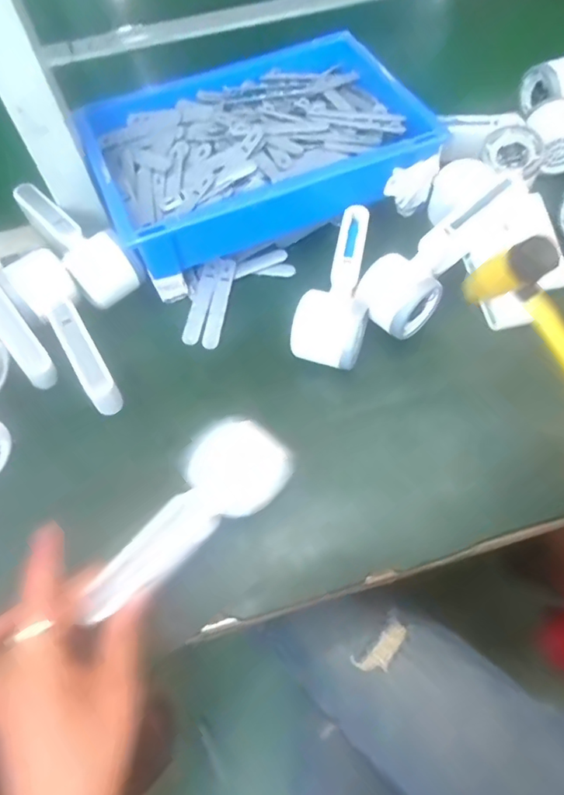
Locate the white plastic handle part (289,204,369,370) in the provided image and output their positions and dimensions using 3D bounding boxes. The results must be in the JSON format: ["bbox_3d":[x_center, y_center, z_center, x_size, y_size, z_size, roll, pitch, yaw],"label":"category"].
[{"bbox_3d":[0.051,-0.102,0.501,0.058,0.044,0.167,10,61,9],"label":"white plastic handle part"}]

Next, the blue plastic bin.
[{"bbox_3d":[-0.026,-0.243,0.566,0.306,0.085,0.231,-24,62,-10],"label":"blue plastic bin"}]

